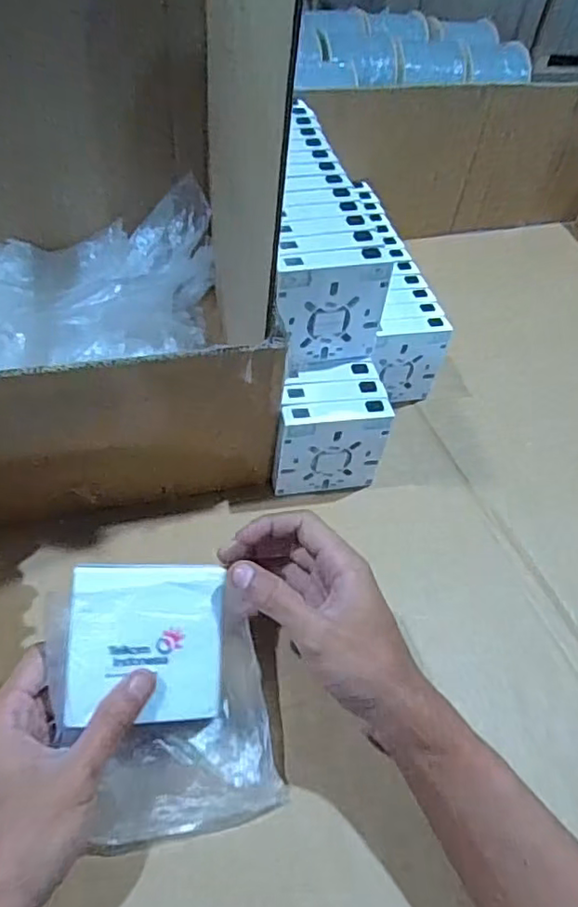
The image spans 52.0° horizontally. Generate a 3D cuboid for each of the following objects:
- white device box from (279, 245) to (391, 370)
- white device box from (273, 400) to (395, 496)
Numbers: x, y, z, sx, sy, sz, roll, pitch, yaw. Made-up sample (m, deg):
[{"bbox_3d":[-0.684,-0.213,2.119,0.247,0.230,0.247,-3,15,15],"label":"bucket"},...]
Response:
[{"bbox_3d":[0.030,-0.109,0.452,0.085,0.089,0.025,-12,53,-15],"label":"white device box"},{"bbox_3d":[0.032,-0.003,0.477,0.087,0.089,0.022,-4,51,-10],"label":"white device box"}]

